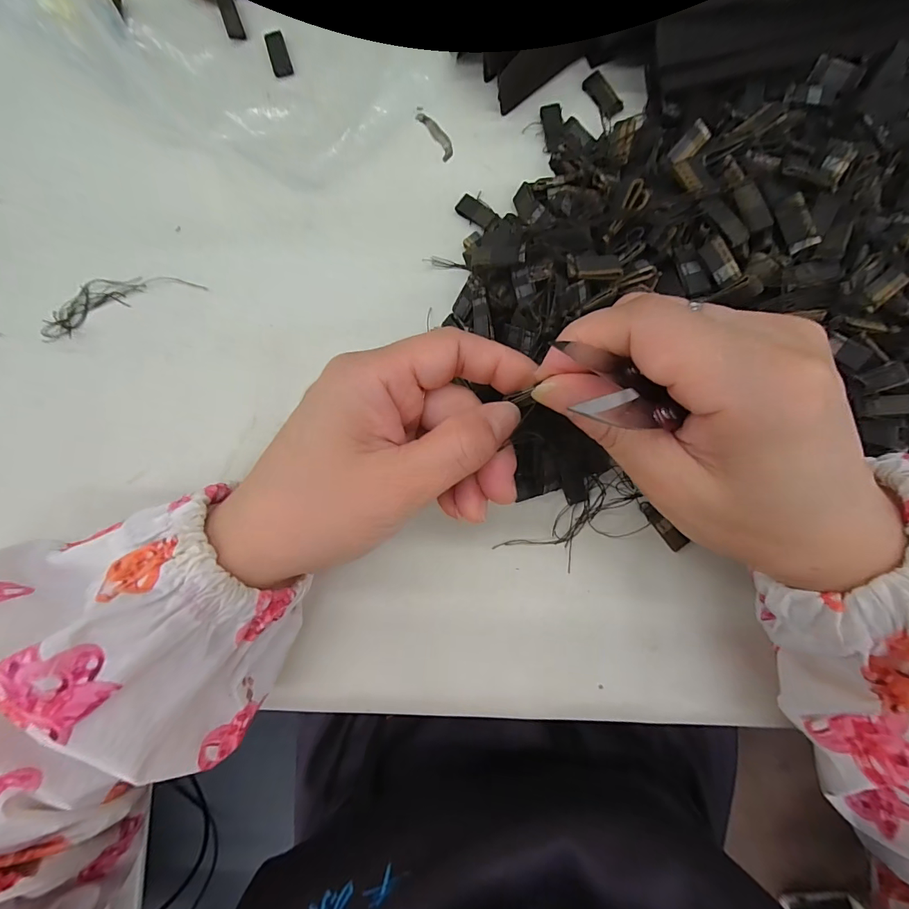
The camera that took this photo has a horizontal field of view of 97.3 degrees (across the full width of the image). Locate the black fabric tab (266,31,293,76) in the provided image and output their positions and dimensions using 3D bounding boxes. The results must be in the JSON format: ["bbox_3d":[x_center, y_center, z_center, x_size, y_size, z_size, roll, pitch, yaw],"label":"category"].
[{"bbox_3d":[-0.097,-0.220,0.220,0.010,0.004,0.027,-18,86,1],"label":"black fabric tab"}]

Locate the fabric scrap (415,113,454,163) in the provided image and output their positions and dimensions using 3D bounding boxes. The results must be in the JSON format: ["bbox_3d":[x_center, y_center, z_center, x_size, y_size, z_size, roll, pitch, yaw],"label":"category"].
[{"bbox_3d":[-0.009,-0.171,0.213,0.009,0.004,0.030,-31,85,1],"label":"fabric scrap"}]

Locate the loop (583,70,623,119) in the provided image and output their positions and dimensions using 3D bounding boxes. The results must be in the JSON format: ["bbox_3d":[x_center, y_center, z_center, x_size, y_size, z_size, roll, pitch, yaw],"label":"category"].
[{"bbox_3d":[0.077,-0.188,0.209,0.012,0.004,0.024,-34,86,0],"label":"loop"}]

